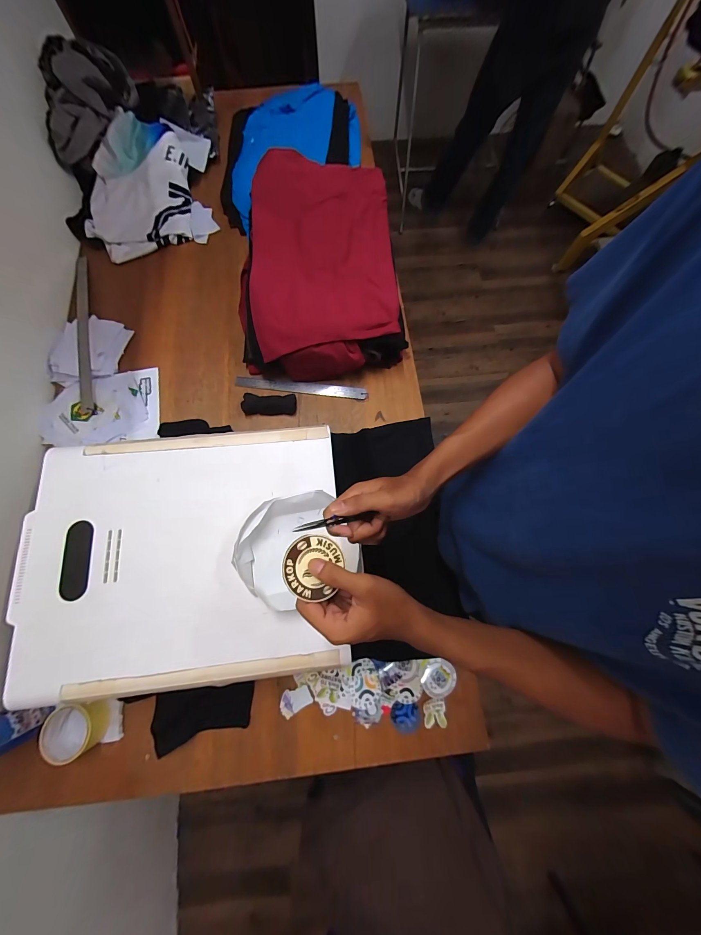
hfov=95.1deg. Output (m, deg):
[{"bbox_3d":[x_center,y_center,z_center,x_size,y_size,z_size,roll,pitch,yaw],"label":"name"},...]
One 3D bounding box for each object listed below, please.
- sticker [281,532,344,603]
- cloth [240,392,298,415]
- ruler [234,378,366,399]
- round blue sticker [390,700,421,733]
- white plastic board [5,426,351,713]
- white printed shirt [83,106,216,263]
[{"bbox_3d":[-0.040,0.103,0.337,0.059,0.004,0.065,33,64,-9],"label":"sticker"},{"bbox_3d":[-0.194,-0.152,0.766,0.123,0.021,0.050,1,73,-1],"label":"cloth"},{"bbox_3d":[-0.121,-0.196,0.790,0.317,0.009,0.033,6,76,0],"label":"ruler"},{"bbox_3d":[0.103,0.465,0.599,0.055,0.005,0.052,1,81,-4],"label":"round blue sticker"},{"bbox_3d":[-0.271,0.133,0.524,0.492,0.018,0.395,-4,73,-3],"label":"white plastic board"},{"bbox_3d":[-0.566,-0.788,0.883,0.338,0.121,0.360,-12,74,-5],"label":"white printed shirt"}]

